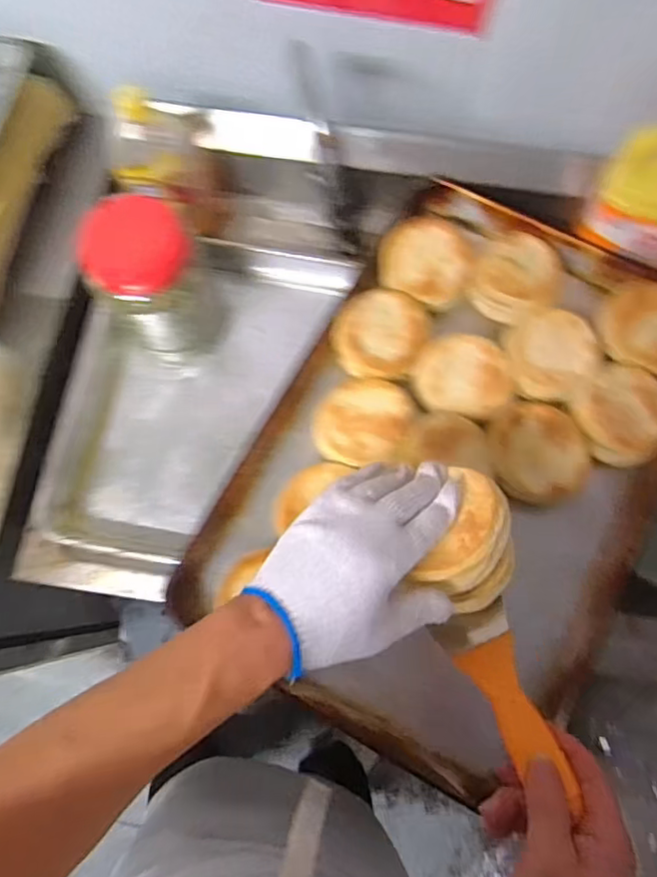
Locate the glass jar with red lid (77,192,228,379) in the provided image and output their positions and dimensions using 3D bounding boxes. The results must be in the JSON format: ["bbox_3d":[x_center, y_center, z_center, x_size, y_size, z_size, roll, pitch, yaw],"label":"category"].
[{"bbox_3d":[-0.188,-0.171,0.635,0.103,0.190,0.108,0,74,-1],"label":"glass jar with red lid"}]

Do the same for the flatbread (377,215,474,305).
[{"bbox_3d":[0.115,-0.213,0.660,0.106,0.029,0.089,29,76,7],"label":"flatbread"}]

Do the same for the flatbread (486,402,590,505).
[{"bbox_3d":[0.222,0.016,0.595,0.091,0.013,0.109,-25,86,8],"label":"flatbread"}]

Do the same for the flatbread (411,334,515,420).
[{"bbox_3d":[0.151,-0.071,0.614,0.107,0.018,0.082,22,75,5],"label":"flatbread"}]

